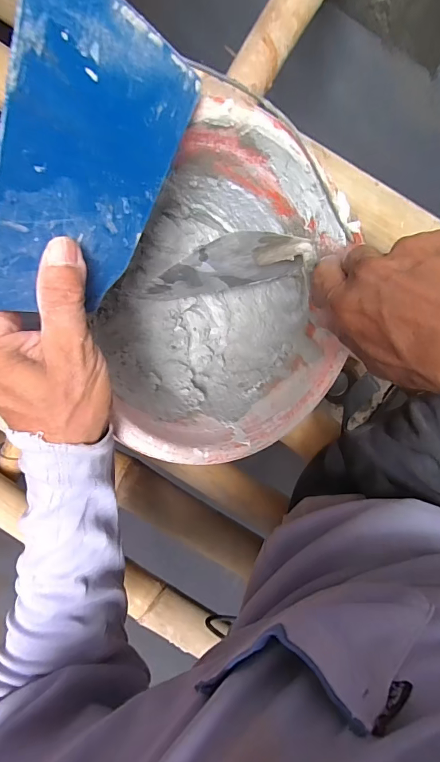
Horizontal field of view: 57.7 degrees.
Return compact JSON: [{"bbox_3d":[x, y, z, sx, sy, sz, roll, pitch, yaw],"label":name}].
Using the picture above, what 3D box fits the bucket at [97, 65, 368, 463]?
[{"bbox_3d":[0.008,-0.065,0.339,0.199,0.163,0.228,30,98,-4],"label":"bucket"}]

